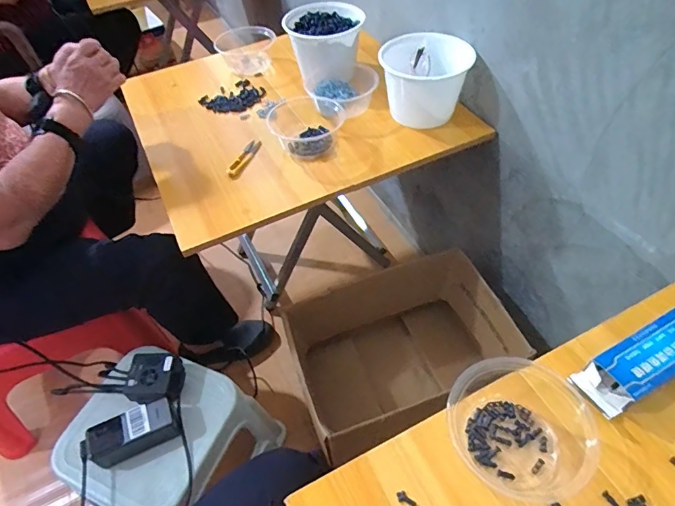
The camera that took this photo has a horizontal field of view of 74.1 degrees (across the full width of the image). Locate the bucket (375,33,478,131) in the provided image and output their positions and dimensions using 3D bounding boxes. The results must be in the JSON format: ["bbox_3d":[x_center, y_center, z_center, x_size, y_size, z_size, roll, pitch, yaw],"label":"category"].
[{"bbox_3d":[0.166,-0.338,0.864,0.162,0.114,0.156,-2,50,2],"label":"bucket"}]

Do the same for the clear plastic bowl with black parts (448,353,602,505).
[{"bbox_3d":[0.185,0.173,0.456,0.125,0.062,0.127,-2,50,2],"label":"clear plastic bowl with black parts"}]

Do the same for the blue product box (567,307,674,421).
[{"bbox_3d":[0.350,0.118,0.504,0.174,0.029,0.056,-24,53,-15],"label":"blue product box"}]

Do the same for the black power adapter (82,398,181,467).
[{"bbox_3d":[-0.339,0.292,0.724,0.145,0.046,0.063,-22,52,-14],"label":"black power adapter"}]

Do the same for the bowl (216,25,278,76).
[{"bbox_3d":[-0.218,-0.487,1.071,0.142,0.073,0.128,-11,51,-6],"label":"bowl"}]

